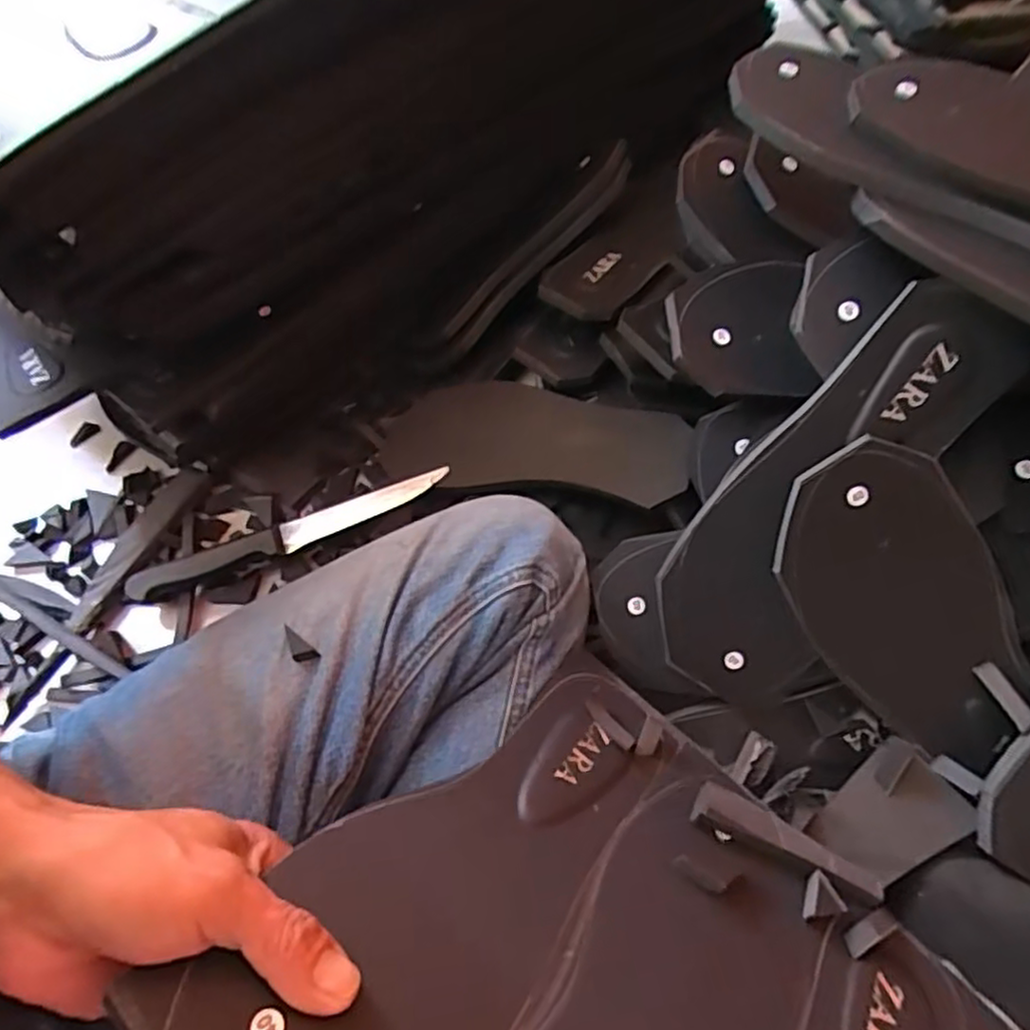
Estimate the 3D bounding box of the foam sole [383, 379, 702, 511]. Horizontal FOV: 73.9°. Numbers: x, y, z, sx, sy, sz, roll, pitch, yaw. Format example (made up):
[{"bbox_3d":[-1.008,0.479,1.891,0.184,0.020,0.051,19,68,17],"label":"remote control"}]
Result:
[{"bbox_3d":[0.006,-0.060,0.551,0.267,0.017,0.097,4,66,27],"label":"foam sole"}]

